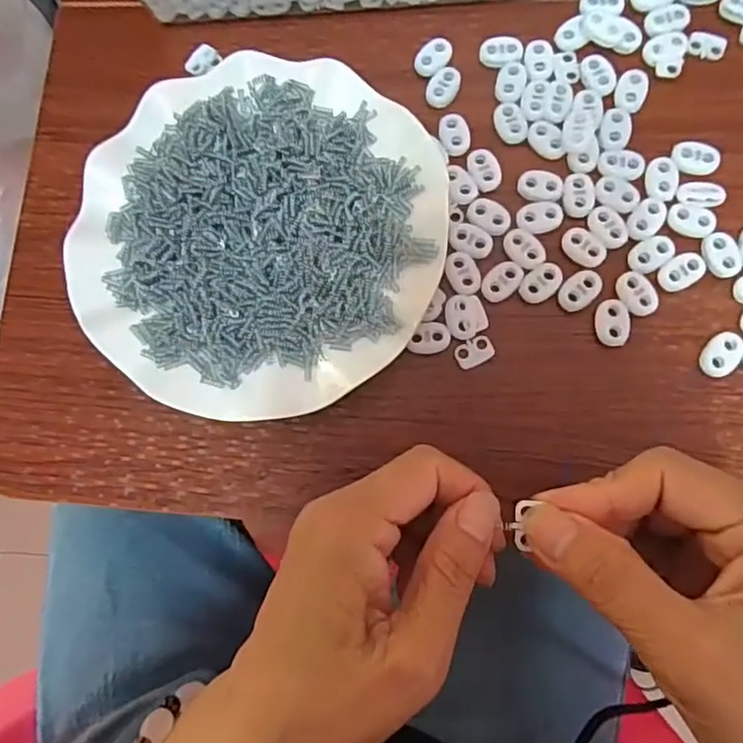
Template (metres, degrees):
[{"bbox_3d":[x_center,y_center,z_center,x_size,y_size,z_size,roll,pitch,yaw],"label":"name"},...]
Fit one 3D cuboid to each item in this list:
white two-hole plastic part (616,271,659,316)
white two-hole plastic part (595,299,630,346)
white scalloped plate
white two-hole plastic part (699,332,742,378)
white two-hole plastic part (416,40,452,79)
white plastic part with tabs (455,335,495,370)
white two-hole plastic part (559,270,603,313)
[{"bbox_3d":[0.129,-0.038,0.289,0.016,0.004,0.023,-28,80,2],"label":"white two-hole plastic part"},{"bbox_3d":[0.117,-0.024,0.289,0.016,0.004,0.023,1,82,6],"label":"white two-hole plastic part"},{"bbox_3d":[-0.056,-0.070,0.304,0.180,0.023,0.178,-1,82,6],"label":"white scalloped plate"},{"bbox_3d":[0.165,-0.008,0.282,0.016,0.004,0.023,31,86,9],"label":"white two-hole plastic part"},{"bbox_3d":[0.034,-0.170,0.322,0.015,0.005,0.022,43,88,10],"label":"white two-hole plastic part"},{"bbox_3d":[0.051,-0.010,0.295,0.019,0.004,0.012,-26,80,2],"label":"white plastic part with tabs"},{"bbox_3d":[0.103,-0.040,0.292,0.023,0.004,0.015,-44,80,-1],"label":"white two-hole plastic part"}]

